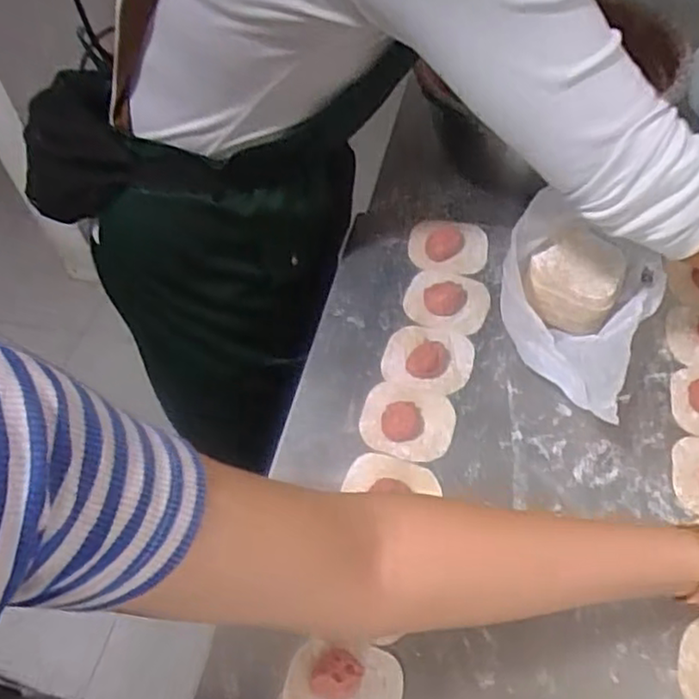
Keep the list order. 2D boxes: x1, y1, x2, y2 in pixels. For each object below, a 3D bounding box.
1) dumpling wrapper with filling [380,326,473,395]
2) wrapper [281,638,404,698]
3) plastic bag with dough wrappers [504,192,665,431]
[{"bbox_3d":[0.075,0.003,0.653,0.081,0.014,0.072,14,57,15],"label":"dumpling wrapper with filling"},{"bbox_3d":[-0.006,0.247,0.480,0.082,0.024,0.070,2,55,6],"label":"wrapper"},{"bbox_3d":[0.201,-0.038,0.613,0.130,0.120,0.177,17,57,16],"label":"plastic bag with dough wrappers"}]

